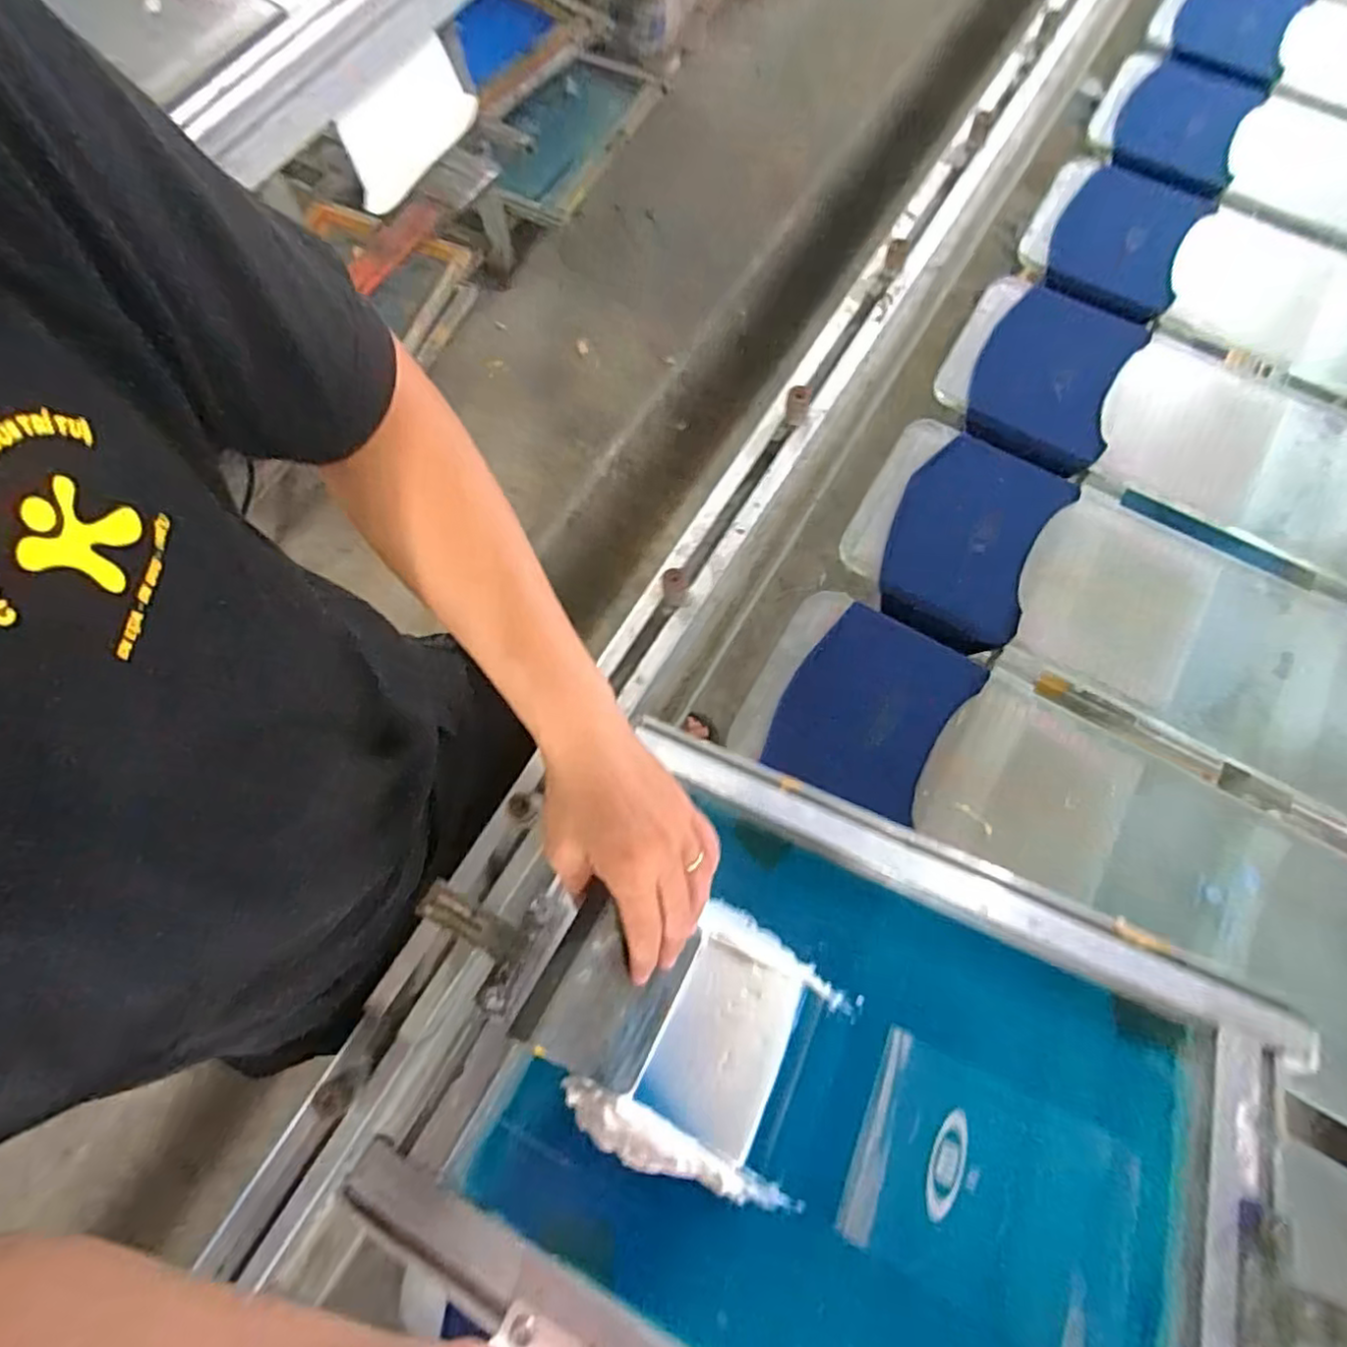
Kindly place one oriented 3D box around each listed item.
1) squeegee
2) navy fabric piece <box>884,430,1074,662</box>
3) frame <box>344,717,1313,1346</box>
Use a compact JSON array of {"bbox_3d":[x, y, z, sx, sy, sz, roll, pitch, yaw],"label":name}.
[{"bbox_3d":[-0.037,0.199,0.414,0.017,0.124,0.094,7,53,36],"label":"squeegee"},{"bbox_3d":[0.292,-0.136,0.656,0.144,0.018,0.222,29,73,9],"label":"navy fabric piece"},{"bbox_3d":[0.104,0.277,0.426,0.474,0.040,0.380,22,60,17],"label":"frame"}]

